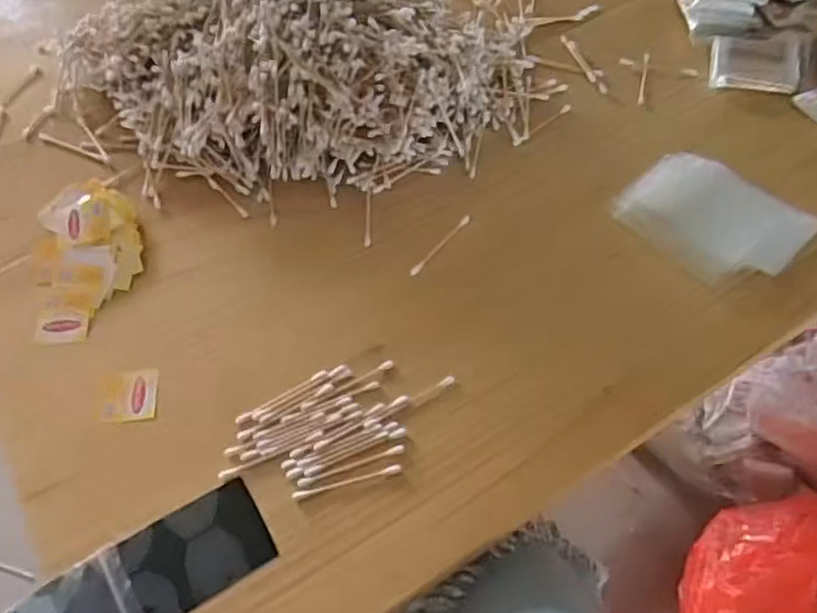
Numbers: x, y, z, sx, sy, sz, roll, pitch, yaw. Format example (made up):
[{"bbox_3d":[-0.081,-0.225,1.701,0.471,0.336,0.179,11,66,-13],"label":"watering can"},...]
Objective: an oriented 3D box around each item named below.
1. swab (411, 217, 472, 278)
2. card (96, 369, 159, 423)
[{"bbox_3d":[0.026,-0.049,0.564,0.007,0.005,0.072,36,65,21],"label":"swab"},{"bbox_3d":[-0.202,0.064,0.503,0.041,0.004,0.040,-5,58,-2],"label":"card"}]

